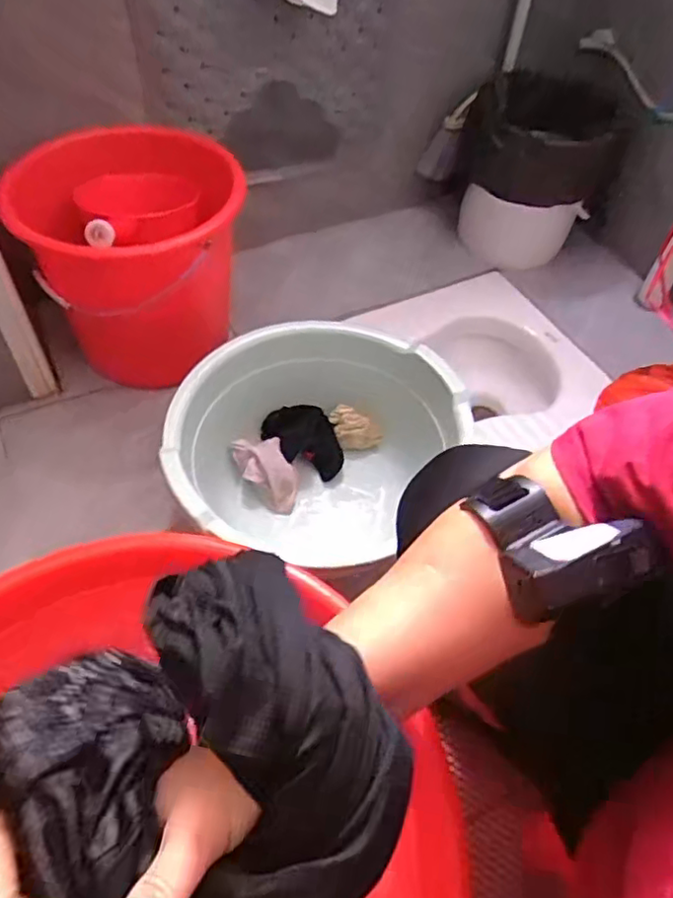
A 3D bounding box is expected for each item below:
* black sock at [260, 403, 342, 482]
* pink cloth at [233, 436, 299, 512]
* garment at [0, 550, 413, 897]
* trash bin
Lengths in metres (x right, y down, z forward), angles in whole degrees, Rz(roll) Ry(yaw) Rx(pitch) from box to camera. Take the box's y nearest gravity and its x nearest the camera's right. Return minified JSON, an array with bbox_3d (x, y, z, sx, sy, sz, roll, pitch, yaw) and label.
[{"bbox_3d":[-0.041,-0.013,0.909,0.093,0.026,0.127,-41,82,-18],"label":"black sock"},{"bbox_3d":[-0.097,0.030,0.874,0.071,0.057,0.110,-15,55,-15],"label":"pink cloth"},{"bbox_3d":[-0.089,0.134,0.249,0.212,0.086,0.145,-17,55,-16],"label":"garment"},{"bbox_3d":[0.381,-0.507,1.190,0.241,0.276,0.208,17,53,9],"label":"trash bin"}]

